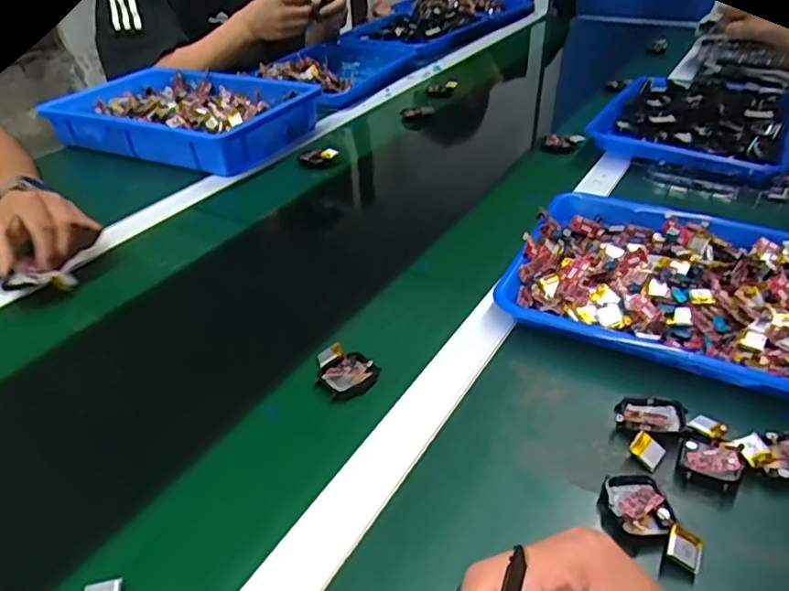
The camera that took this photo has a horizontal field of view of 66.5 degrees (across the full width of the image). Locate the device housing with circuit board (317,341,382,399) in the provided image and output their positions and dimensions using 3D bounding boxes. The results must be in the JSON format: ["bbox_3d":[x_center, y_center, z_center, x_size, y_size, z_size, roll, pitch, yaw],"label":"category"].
[{"bbox_3d":[-0.046,0.064,0.499,0.053,0.016,0.046,18,41,27],"label":"device housing with circuit board"}]

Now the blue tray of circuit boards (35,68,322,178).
[{"bbox_3d":[-0.331,-0.286,0.957,0.364,0.062,0.247,14,39,22],"label":"blue tray of circuit boards"}]

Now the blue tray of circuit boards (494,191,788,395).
[{"bbox_3d":[0.289,-0.012,0.563,0.327,0.049,0.258,16,40,25],"label":"blue tray of circuit boards"}]

